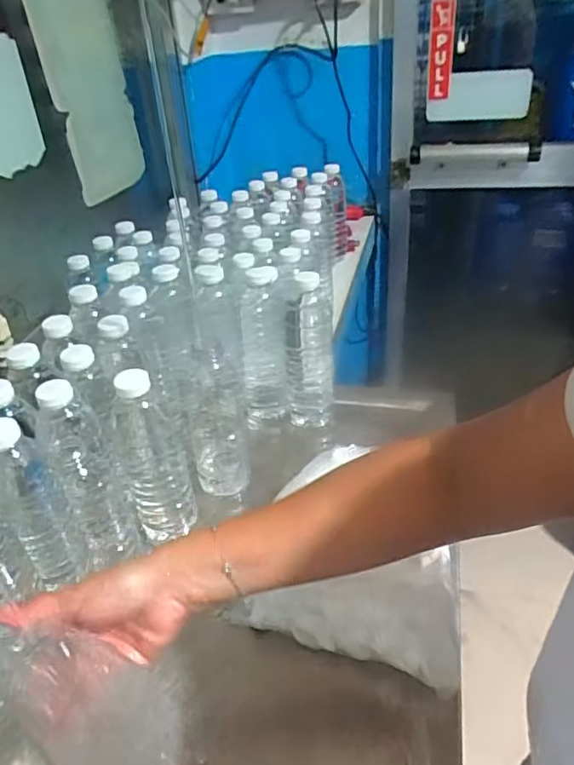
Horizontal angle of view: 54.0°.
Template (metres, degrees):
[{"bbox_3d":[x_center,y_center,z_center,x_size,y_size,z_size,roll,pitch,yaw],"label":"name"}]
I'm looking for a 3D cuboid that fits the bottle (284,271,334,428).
[{"bbox_3d":[0.027,-0.042,0.722,0.057,0.202,0.056,-5,35,0],"label":"bottle"}]

